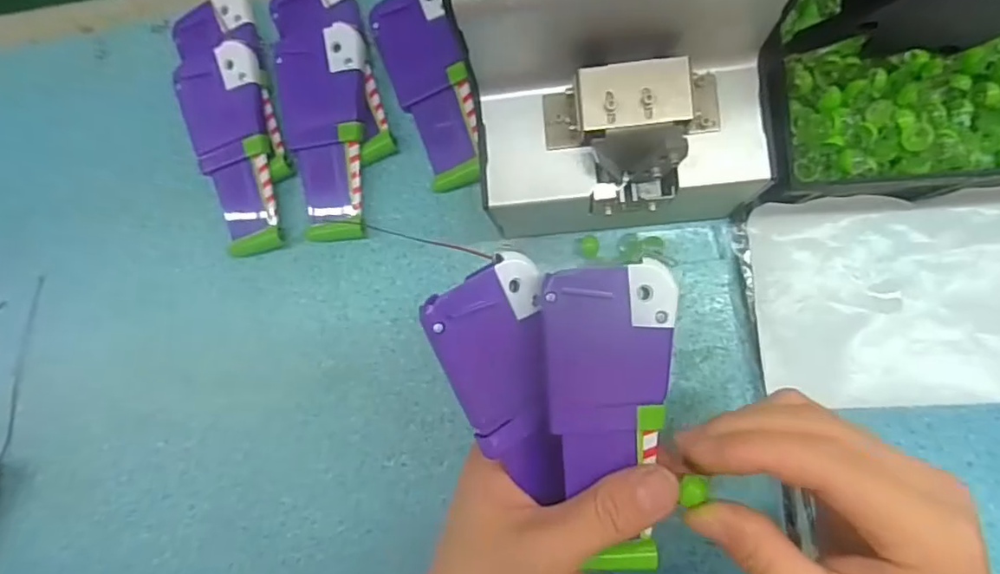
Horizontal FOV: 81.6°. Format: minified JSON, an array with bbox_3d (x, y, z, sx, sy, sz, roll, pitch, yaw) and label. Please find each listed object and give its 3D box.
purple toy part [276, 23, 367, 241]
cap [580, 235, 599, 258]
[{"bbox_3d":[-0.104,-0.089,0.341,0.052,0.021,0.120,-2,84,7],"label":"purple toy part"},{"bbox_3d":[0.050,-0.022,0.321,0.010,0.009,0.012,3,86,9],"label":"cap"}]

